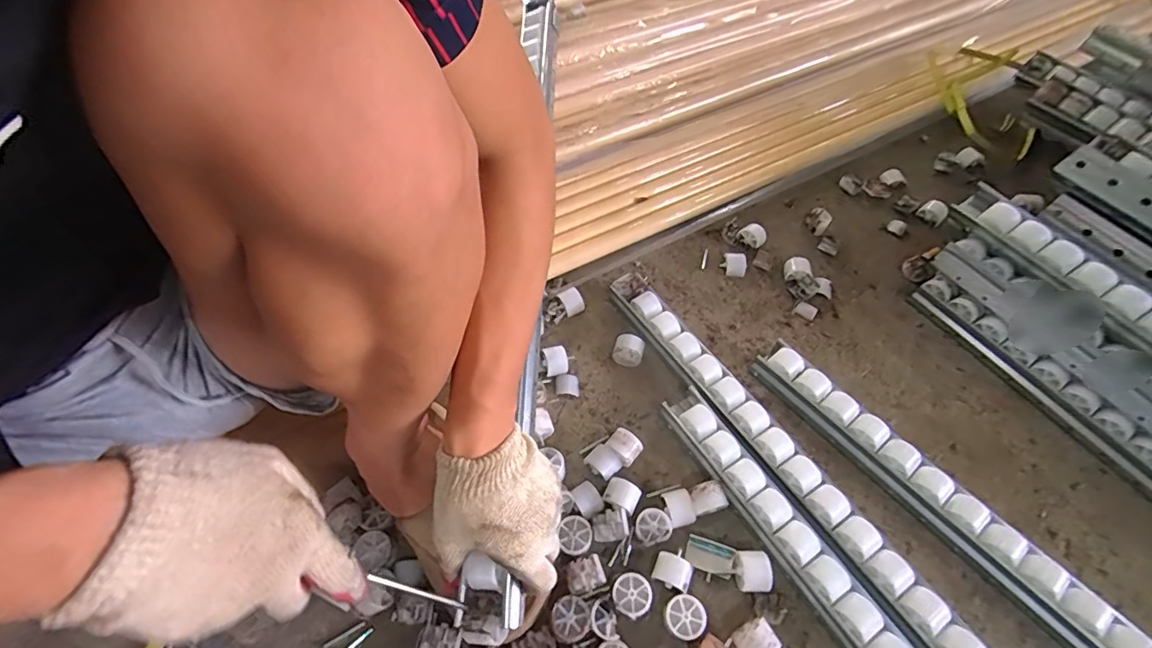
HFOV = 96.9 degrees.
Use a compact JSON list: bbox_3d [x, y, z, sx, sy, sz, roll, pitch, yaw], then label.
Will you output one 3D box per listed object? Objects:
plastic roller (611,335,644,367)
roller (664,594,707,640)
[{"bbox_3d":[0.063,0.033,0.617,0.035,0.034,0.031,9,58,5],"label":"plastic roller"},{"bbox_3d":[0.098,0.266,0.464,0.035,0.021,0.034,0,58,0],"label":"roller"}]

